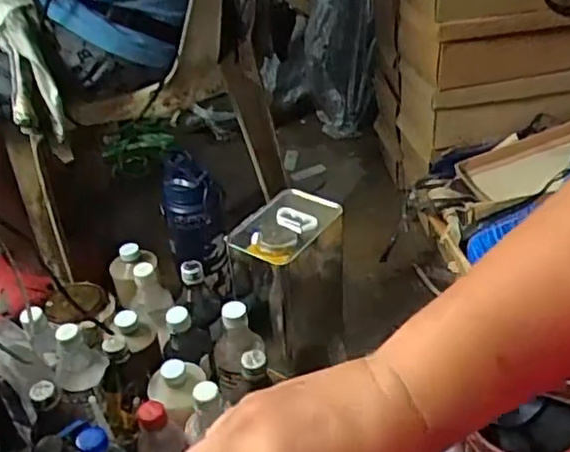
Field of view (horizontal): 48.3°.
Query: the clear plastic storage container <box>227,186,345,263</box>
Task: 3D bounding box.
[{"bbox_3d":[0.002,-0.002,0.896,0.107,0.019,0.151,20,44,29],"label":"clear plastic storage container"}]

